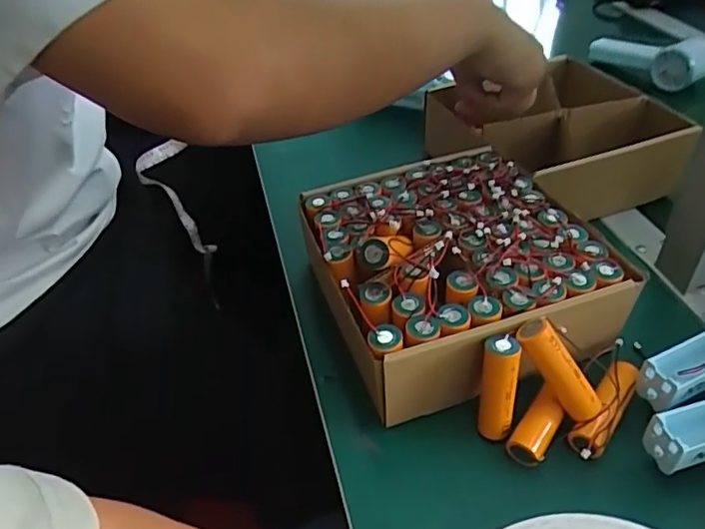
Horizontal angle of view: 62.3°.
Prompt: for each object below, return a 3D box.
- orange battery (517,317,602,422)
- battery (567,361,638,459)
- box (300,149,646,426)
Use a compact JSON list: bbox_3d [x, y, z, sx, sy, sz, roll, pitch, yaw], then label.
[{"bbox_3d":[0.129,0.066,0.356,0.018,0.072,0.017,-20,22,49],"label":"orange battery"},{"bbox_3d":[0.162,0.092,0.374,0.021,0.018,0.074,26,50,30],"label":"battery"},{"bbox_3d":[0.074,-0.006,0.438,0.195,0.086,0.191,-14,42,-10],"label":"box"}]

